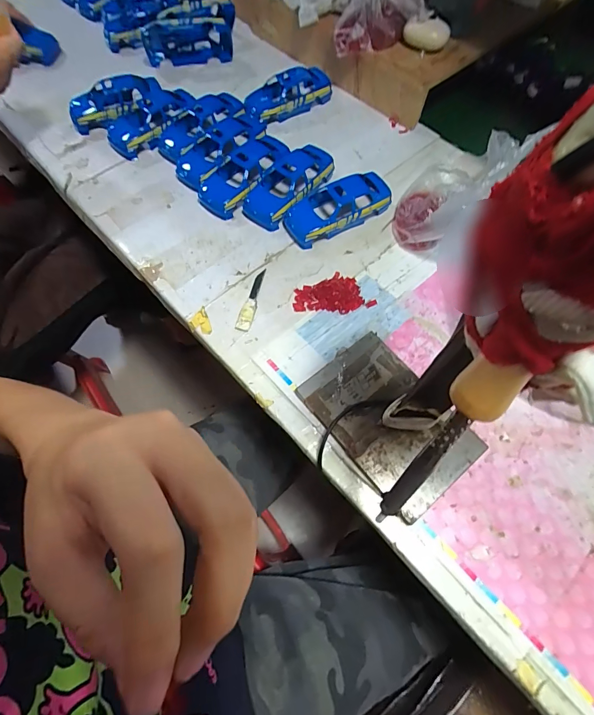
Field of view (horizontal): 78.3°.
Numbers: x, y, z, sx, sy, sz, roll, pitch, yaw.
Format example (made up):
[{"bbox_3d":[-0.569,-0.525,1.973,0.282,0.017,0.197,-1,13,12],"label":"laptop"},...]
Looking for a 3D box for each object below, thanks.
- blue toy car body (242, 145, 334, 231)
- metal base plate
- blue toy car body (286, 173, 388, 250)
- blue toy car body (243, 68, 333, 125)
[{"bbox_3d":[-0.008,-0.208,0.439,0.124,0.038,0.053,-42,72,-16],"label":"blue toy car body"},{"bbox_3d":[0.082,0.056,0.333,0.098,0.013,0.147,-38,71,-15],"label":"metal base plate"},{"bbox_3d":[0.047,-0.178,0.427,0.123,0.038,0.052,-25,69,-10],"label":"blue toy car body"},{"bbox_3d":[-0.012,-0.368,0.513,0.128,0.036,0.052,-24,68,-10],"label":"blue toy car body"}]

